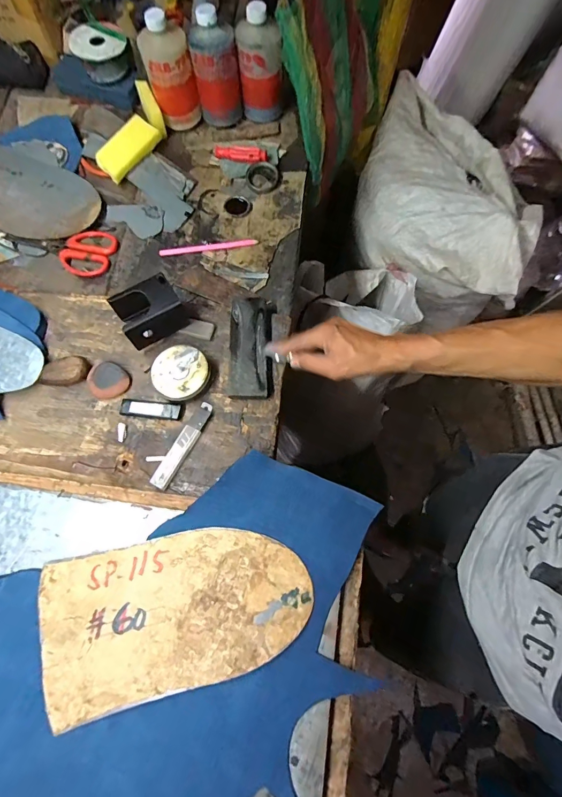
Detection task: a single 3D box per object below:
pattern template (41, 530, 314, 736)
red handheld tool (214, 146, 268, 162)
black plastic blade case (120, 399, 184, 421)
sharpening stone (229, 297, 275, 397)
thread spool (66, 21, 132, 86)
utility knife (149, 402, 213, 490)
[{"bbox_3d":[-0.112,0.216,0.400,0.275,0.006,0.144,-18,71,-1],"label":"pattern template"},{"bbox_3d":[-0.069,-0.421,0.660,0.091,0.017,0.018,13,72,3],"label":"red handheld tool"},{"bbox_3d":[-0.169,0.014,0.503,0.078,0.009,0.023,7,72,1],"label":"black plastic blade case"},{"bbox_3d":[-0.040,-0.072,0.526,0.057,0.021,0.151,-1,72,-2],"label":"sharpening stone"},{"bbox_3d":[-0.310,-0.598,0.665,0.087,0.044,0.084,-26,74,-10],"label":"thread spool"},{"bbox_3d":[-0.124,0.058,0.489,0.024,0.009,0.118,28,73,8],"label":"utility knife"}]

